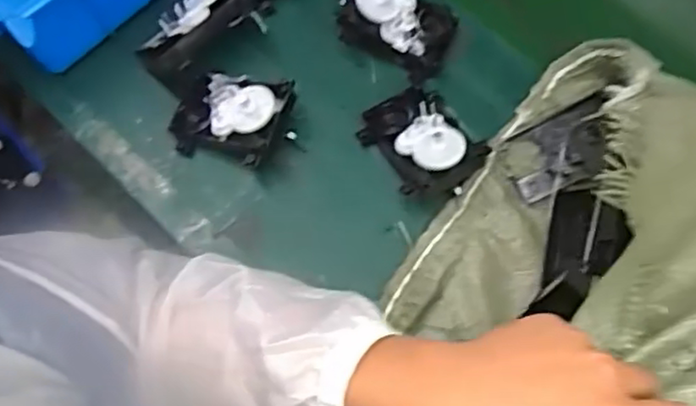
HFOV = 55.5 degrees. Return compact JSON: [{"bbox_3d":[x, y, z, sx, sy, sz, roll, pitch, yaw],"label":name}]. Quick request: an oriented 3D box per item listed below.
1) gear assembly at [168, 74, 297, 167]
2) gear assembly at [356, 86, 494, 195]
[{"bbox_3d":[-0.101,-0.076,0.569,0.101,0.055,0.079,16,71,4],"label":"gear assembly"},{"bbox_3d":[0.062,-0.056,0.562,0.076,0.051,0.102,-28,73,-11],"label":"gear assembly"}]

